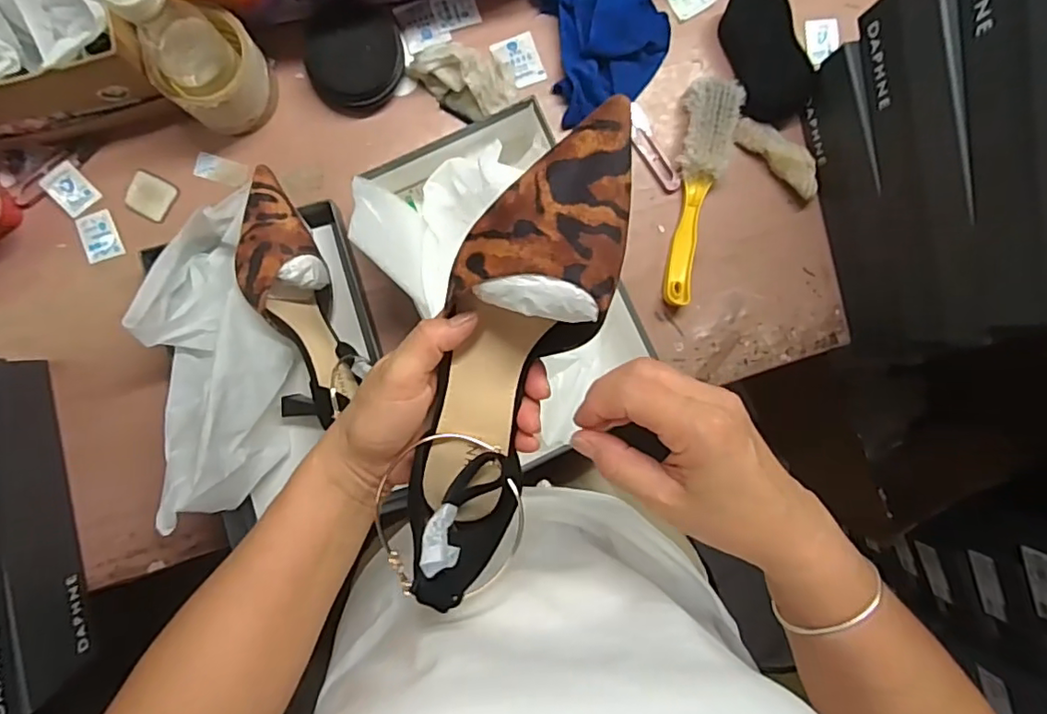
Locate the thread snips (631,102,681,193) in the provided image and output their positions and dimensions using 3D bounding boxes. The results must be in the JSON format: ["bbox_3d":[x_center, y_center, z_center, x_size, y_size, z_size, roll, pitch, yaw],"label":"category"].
[{"bbox_3d":[0.132,-0.214,0.614,0.025,0.010,0.095,-27,94,-3],"label":"thread snips"}]

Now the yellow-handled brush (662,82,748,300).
[{"bbox_3d":[0.181,-0.165,0.601,0.054,0.031,0.222,7,91,-5],"label":"yellow-handled brush"}]

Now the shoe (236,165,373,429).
[{"bbox_3d":[-0.208,-0.051,0.547,0.065,0.075,0.216,-20,94,-4],"label":"shoe"}]

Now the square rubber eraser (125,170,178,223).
[{"bbox_3d":[-0.363,-0.156,0.579,0.042,0.005,0.039,27,90,-5],"label":"square rubber eraser"}]

